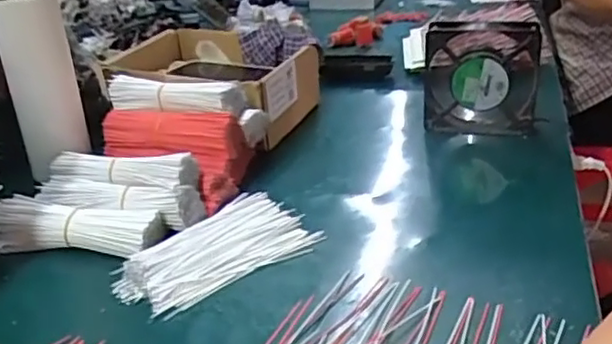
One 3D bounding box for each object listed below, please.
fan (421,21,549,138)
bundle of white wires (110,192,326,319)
[{"bbox_3d":[0.193,-0.094,0.701,0.122,0.135,0.047,0,26,8],"label":"fan"},{"bbox_3d":[-0.072,0.062,0.527,0.166,0.016,0.087,-25,33,-36],"label":"bundle of white wires"}]

